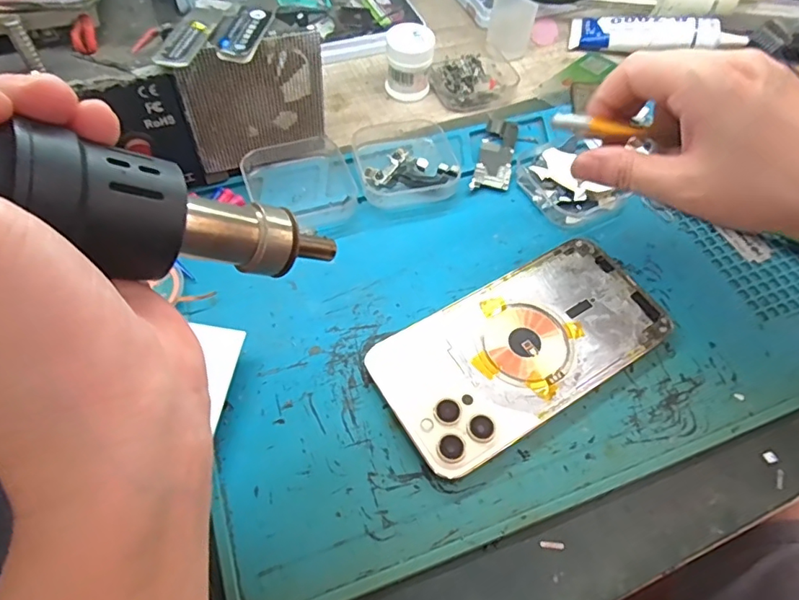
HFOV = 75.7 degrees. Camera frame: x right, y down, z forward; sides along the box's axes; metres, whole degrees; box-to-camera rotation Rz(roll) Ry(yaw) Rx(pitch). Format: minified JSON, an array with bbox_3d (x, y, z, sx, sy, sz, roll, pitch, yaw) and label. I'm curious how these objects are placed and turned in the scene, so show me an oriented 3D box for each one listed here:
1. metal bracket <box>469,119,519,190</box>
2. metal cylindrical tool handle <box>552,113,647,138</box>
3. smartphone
[{"bbox_3d":[0.067,-0.099,0.352,0.024,0.005,0.070,16,60,6],"label":"metal bracket"},{"bbox_3d":[0.106,-0.093,0.275,0.049,0.006,0.008,8,59,-4],"label":"metal cylindrical tool handle"},{"bbox_3d":[0.066,0.023,0.275,0.156,0.011,0.077,-27,65,-18],"label":"smartphone"}]

